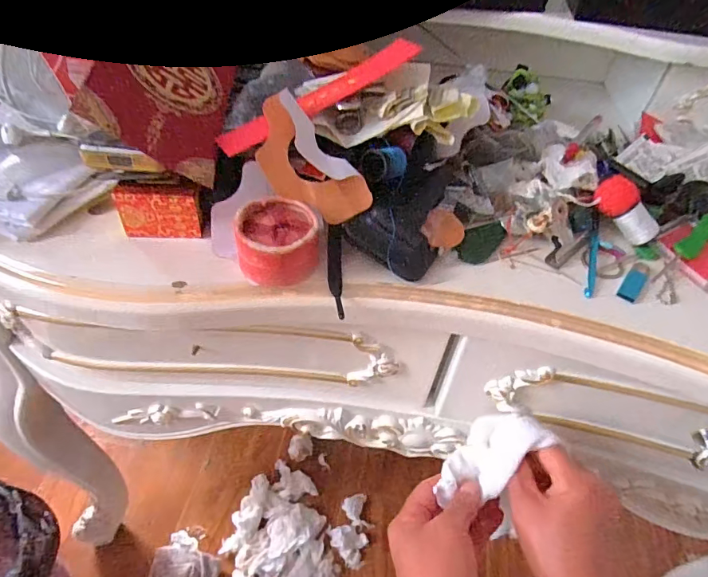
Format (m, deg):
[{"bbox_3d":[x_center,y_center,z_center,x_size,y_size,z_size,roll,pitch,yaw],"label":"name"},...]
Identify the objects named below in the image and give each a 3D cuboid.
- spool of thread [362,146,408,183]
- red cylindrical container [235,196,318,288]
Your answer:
[{"bbox_3d":[0.023,-0.088,0.328,0.031,0.019,0.021,-5,47,-10],"label":"spool of thread"},{"bbox_3d":[-0.050,-0.030,0.306,0.051,0.035,0.052,0,46,-5],"label":"red cylindrical container"}]

